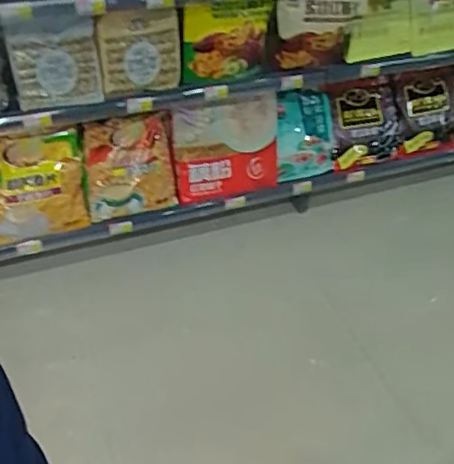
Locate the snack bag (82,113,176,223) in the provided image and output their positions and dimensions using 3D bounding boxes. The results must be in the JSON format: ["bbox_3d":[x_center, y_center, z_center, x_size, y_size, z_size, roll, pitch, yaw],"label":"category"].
[{"bbox_3d":[-0.275,-0.182,1.670,0.250,0.307,0.080,-3,45,-10],"label":"snack bag"}]

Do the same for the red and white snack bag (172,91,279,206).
[{"bbox_3d":[0.008,-0.243,1.784,0.347,0.324,0.070,-7,46,-14],"label":"red and white snack bag"}]

